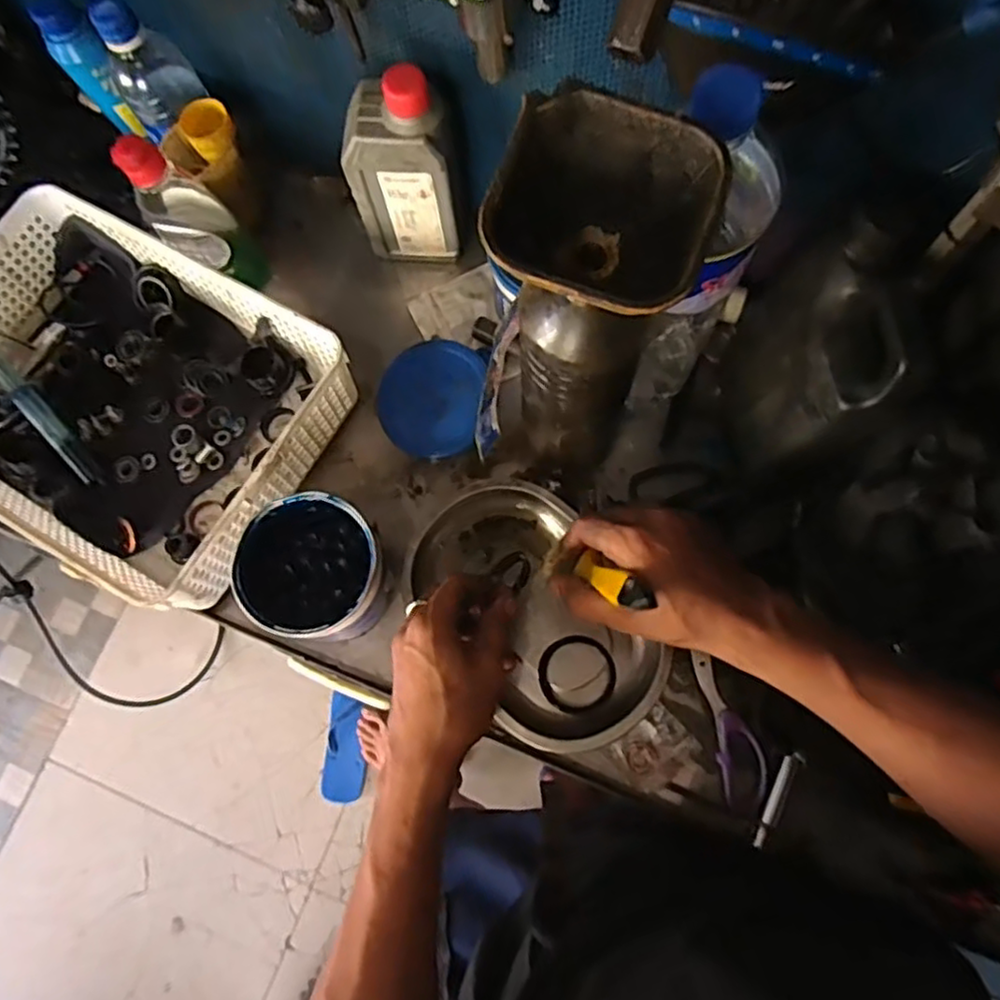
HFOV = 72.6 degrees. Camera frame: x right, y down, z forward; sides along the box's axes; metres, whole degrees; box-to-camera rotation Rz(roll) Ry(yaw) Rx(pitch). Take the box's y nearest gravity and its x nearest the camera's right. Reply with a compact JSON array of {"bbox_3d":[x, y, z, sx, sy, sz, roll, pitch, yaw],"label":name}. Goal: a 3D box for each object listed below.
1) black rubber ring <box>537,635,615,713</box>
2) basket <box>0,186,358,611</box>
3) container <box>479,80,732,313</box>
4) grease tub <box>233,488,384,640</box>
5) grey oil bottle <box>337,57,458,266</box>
[{"bbox_3d":[0.060,0.137,0.538,0.060,0.004,0.057,-4,70,11],"label":"black rubber ring"},{"bbox_3d":[-0.316,-0.087,0.571,0.329,0.086,0.250,29,79,9],"label":"basket"},{"bbox_3d":[0.045,-0.122,0.307,0.092,0.054,0.093,18,78,7],"label":"container"},{"bbox_3d":[-0.141,0.054,0.521,0.102,0.089,0.105,-1,76,3],"label":"grease tub"},{"bbox_3d":[-0.077,-0.261,0.544,0.085,0.173,0.049,9,77,5],"label":"grey oil bottle"}]

